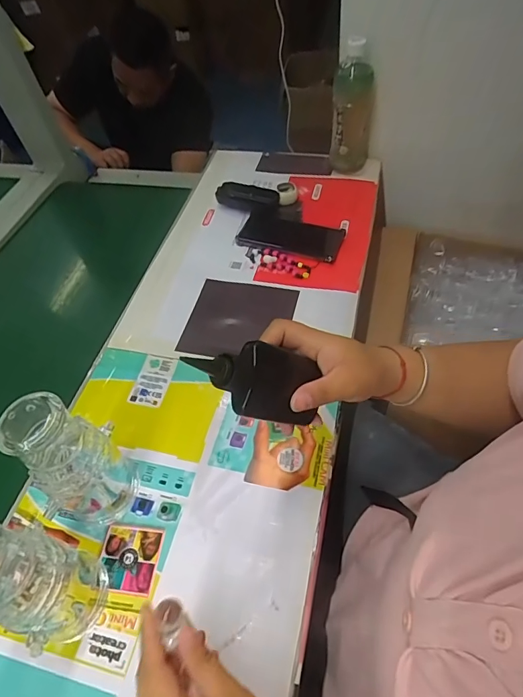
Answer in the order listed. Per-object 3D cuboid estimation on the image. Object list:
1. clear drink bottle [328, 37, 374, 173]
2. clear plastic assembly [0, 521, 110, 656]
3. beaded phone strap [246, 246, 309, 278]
[{"bbox_3d":[0.158,-0.407,0.744,0.073,0.201,0.064,4,54,9],"label":"clear drink bottle"},{"bbox_3d":[-0.189,0.192,0.348,0.063,0.173,0.077,12,56,12],"label":"clear plastic assembly"},{"bbox_3d":[0.022,-0.133,0.671,0.109,0.011,0.038,23,58,19],"label":"beaded phone strap"}]

